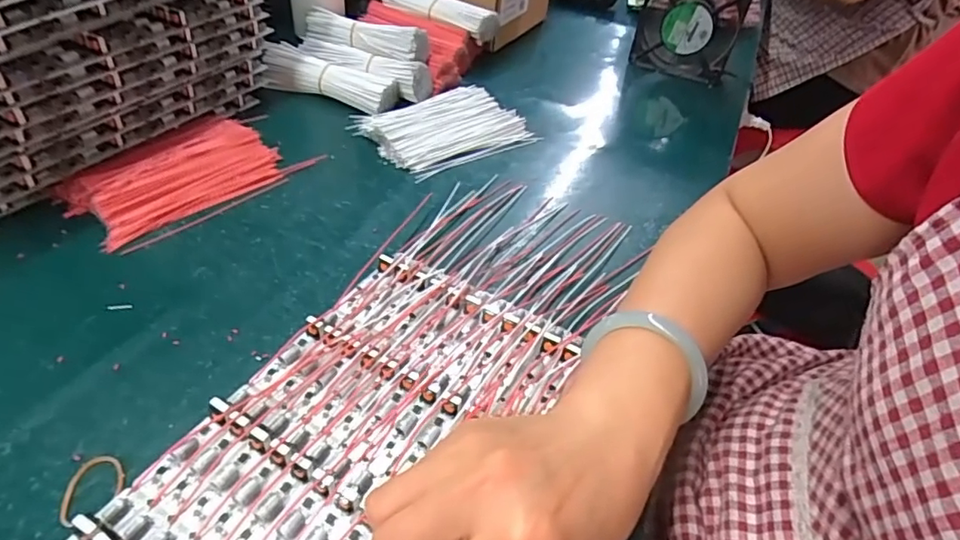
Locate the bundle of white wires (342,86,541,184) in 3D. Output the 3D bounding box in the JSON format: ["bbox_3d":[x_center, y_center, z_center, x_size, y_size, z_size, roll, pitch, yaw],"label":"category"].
[{"bbox_3d":[-0.037,-0.150,0.561,0.160,0.026,0.122,-23,51,-29],"label":"bundle of white wires"}]

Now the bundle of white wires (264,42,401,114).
[{"bbox_3d":[-0.157,-0.204,0.585,0.144,0.035,0.047,16,44,9],"label":"bundle of white wires"}]

